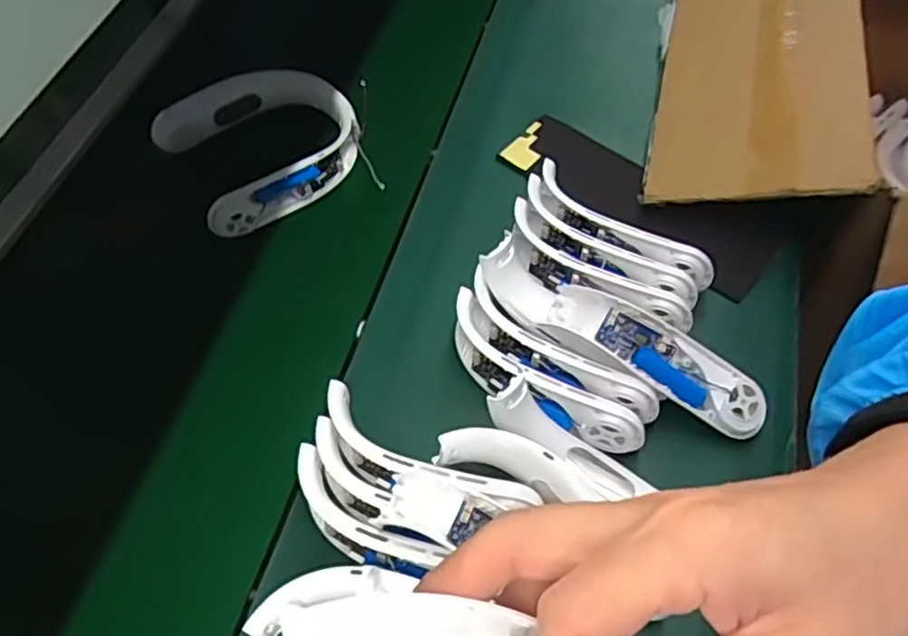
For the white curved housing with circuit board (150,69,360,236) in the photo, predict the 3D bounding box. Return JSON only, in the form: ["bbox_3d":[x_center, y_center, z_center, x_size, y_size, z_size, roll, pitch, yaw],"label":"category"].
[{"bbox_3d":[-0.211,-0.202,0.757,0.200,0.049,0.184,-31,62,-16],"label":"white curved housing with circuit board"}]

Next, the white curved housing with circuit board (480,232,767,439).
[{"bbox_3d":[0.140,0.013,0.580,0.261,0.050,0.063,32,64,20],"label":"white curved housing with circuit board"}]

